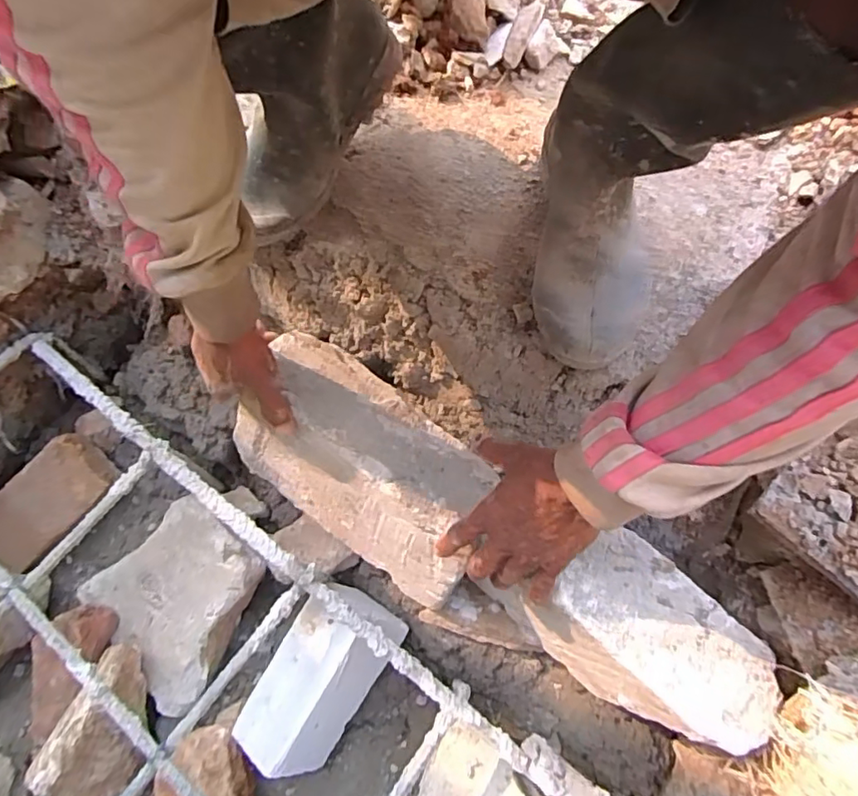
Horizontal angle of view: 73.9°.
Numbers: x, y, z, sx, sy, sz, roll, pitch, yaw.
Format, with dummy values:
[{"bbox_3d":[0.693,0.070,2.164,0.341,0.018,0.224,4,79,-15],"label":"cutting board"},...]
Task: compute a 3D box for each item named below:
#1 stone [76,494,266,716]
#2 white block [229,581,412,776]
[{"bbox_3d":[-0.312,0.258,0.735,0.189,0.080,0.198,-40,72,-15],"label":"stone"},{"bbox_3d":[-0.130,0.329,0.676,0.116,0.106,0.212,32,71,14],"label":"white block"}]

